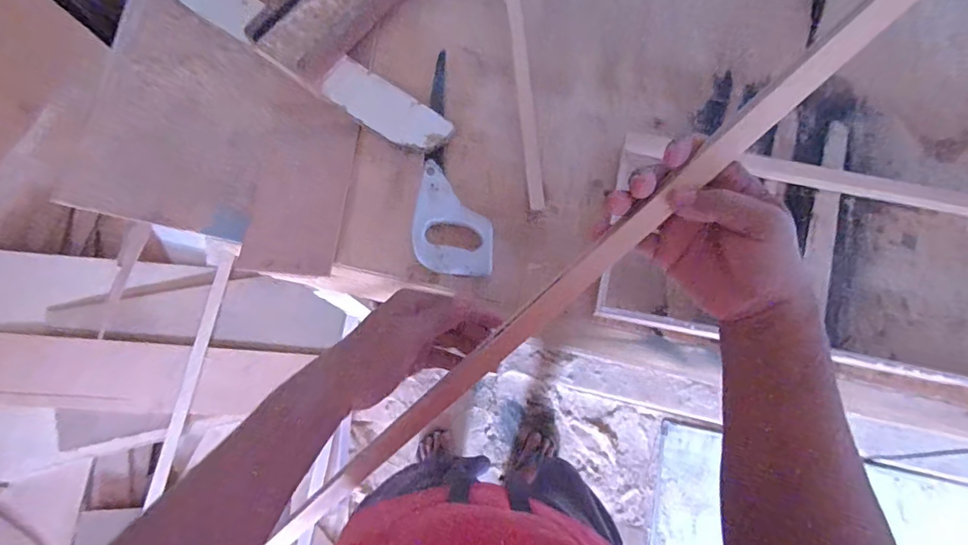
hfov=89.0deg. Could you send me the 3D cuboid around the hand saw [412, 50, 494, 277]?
[{"bbox_3d":[-0.035,-0.159,0.696,0.107,0.026,0.340,3,75,2],"label":"hand saw"}]

